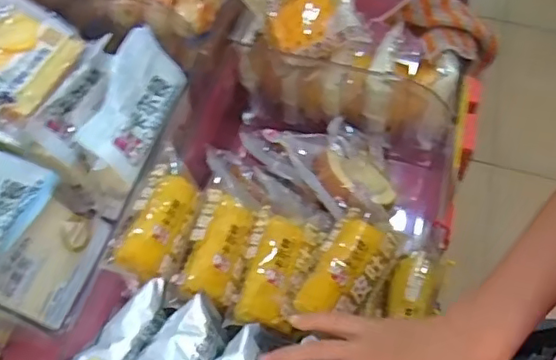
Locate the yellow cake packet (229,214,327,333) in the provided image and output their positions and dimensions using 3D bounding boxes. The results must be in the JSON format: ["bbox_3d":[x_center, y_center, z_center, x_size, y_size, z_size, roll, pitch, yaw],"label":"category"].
[{"bbox_3d":[0.003,0.077,0.532,0.049,0.033,0.108,18,58,9],"label":"yellow cake packet"}]

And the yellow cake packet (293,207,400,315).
[{"bbox_3d":[0.062,0.075,0.520,0.052,0.034,0.103,27,60,14],"label":"yellow cake packet"}]

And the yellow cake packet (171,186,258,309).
[{"bbox_3d":[-0.054,0.058,0.531,0.055,0.032,0.097,13,57,6],"label":"yellow cake packet"}]

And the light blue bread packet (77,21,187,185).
[{"bbox_3d":[-0.143,-0.068,0.569,0.042,0.075,0.136,-8,55,44],"label":"light blue bread packet"}]

